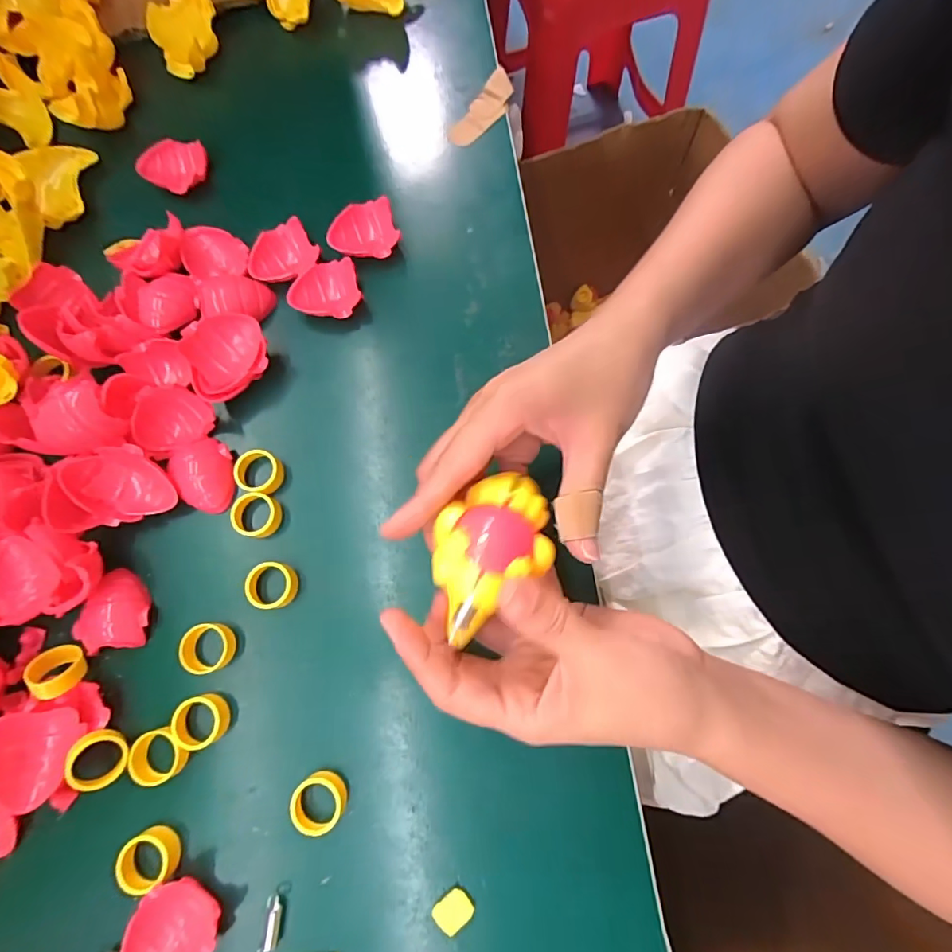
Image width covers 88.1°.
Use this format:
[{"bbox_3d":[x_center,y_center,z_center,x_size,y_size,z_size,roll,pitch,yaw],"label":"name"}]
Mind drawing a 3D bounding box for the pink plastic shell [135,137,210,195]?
[{"bbox_3d":[-0.202,-0.206,0.329,0.047,0.012,0.034,6,77,1],"label":"pink plastic shell"}]

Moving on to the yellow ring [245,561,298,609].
[{"bbox_3d":[-0.112,0.061,0.275,0.027,0.016,0.025,0,77,0],"label":"yellow ring"}]

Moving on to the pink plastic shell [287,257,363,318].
[{"bbox_3d":[-0.095,-0.116,0.310,0.044,0.010,0.037,-7,78,-2],"label":"pink plastic shell"}]

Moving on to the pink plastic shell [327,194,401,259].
[{"bbox_3d":[-0.072,-0.159,0.316,0.043,0.014,0.035,-4,77,-1],"label":"pink plastic shell"}]

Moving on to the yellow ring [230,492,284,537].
[{"bbox_3d":[-0.125,0.023,0.284,0.027,0.013,0.024,7,77,1],"label":"yellow ring"}]

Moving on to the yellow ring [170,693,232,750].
[{"bbox_3d":[-0.144,0.128,0.259,0.026,0.014,0.025,0,77,0],"label":"yellow ring"}]

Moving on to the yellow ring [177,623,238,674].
[{"bbox_3d":[-0.144,0.093,0.269,0.026,0.016,0.025,0,77,0],"label":"yellow ring"}]

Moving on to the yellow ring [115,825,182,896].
[{"bbox_3d":[-0.162,0.190,0.245,0.025,0.016,0.025,0,77,0],"label":"yellow ring"}]

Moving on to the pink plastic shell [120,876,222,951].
[{"bbox_3d":[-0.146,0.218,0.236,0.046,0.013,0.039,-41,81,-9],"label":"pink plastic shell"}]

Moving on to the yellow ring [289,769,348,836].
[{"bbox_3d":[-0.079,0.164,0.247,0.025,0.012,0.026,0,77,0],"label":"yellow ring"}]

